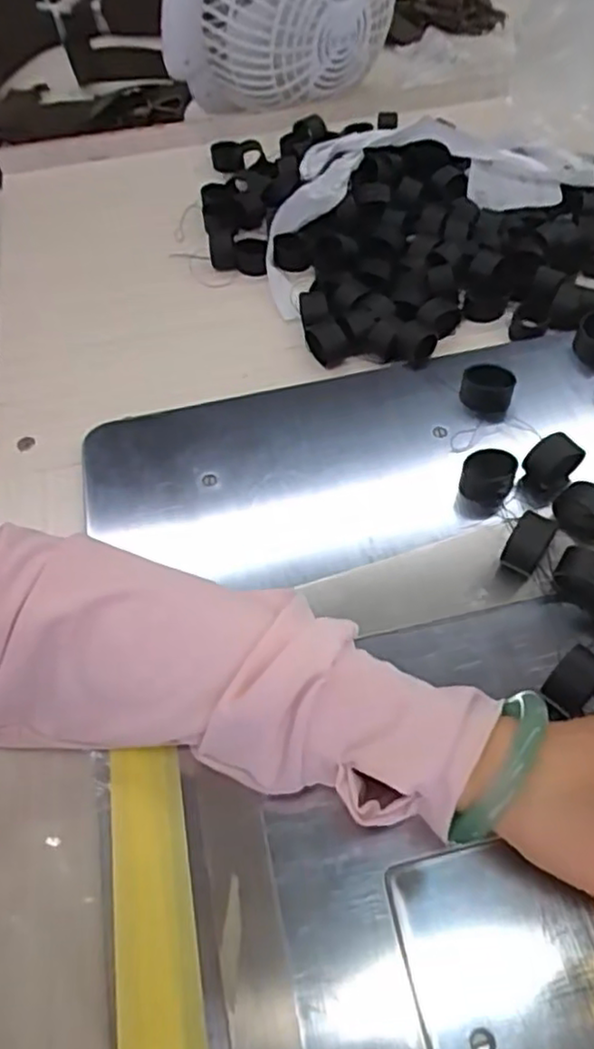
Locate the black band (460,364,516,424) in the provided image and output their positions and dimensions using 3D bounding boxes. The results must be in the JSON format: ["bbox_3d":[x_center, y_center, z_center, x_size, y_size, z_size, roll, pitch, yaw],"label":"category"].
[{"bbox_3d":[0.124,-0.087,0.435,0.033,0.023,0.026,18,59,10],"label":"black band"}]

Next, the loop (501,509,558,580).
[{"bbox_3d":[0.123,0.011,0.357,0.019,0.026,0.024,27,61,20],"label":"loop"}]

